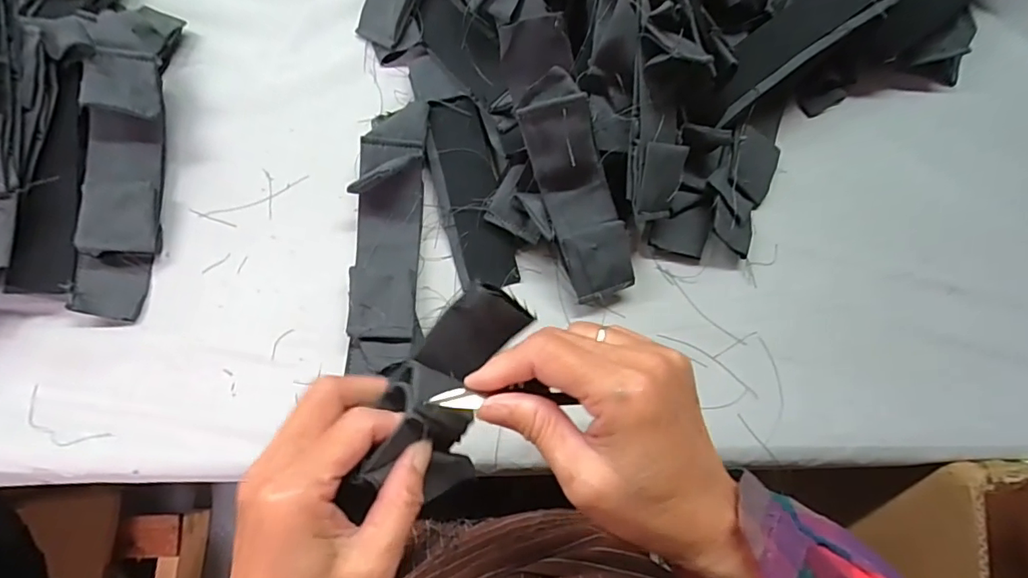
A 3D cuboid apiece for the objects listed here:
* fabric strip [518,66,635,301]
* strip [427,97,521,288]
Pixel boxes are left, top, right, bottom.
[{"bbox_3d":[0.046,-0.067,0.360,0.050,0.032,0.151,-23,111,-8],"label":"fabric strip"},{"bbox_3d":[-0.033,-0.074,0.403,0.048,0.024,0.145,-14,76,-6],"label":"strip"}]

